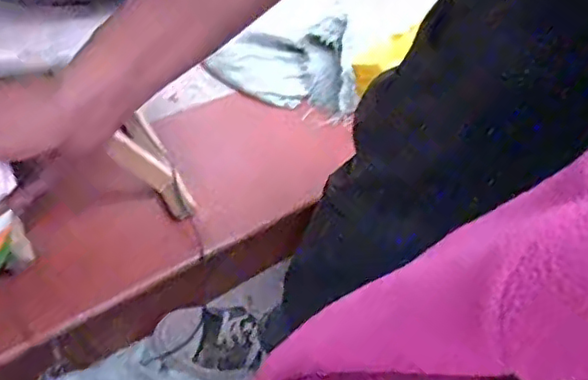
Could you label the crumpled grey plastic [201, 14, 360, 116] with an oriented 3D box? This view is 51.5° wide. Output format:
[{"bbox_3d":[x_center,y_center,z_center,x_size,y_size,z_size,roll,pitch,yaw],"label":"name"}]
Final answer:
[{"bbox_3d":[0.002,-0.226,1.099,0.259,0.119,0.156,20,44,8],"label":"crumpled grey plastic"}]

